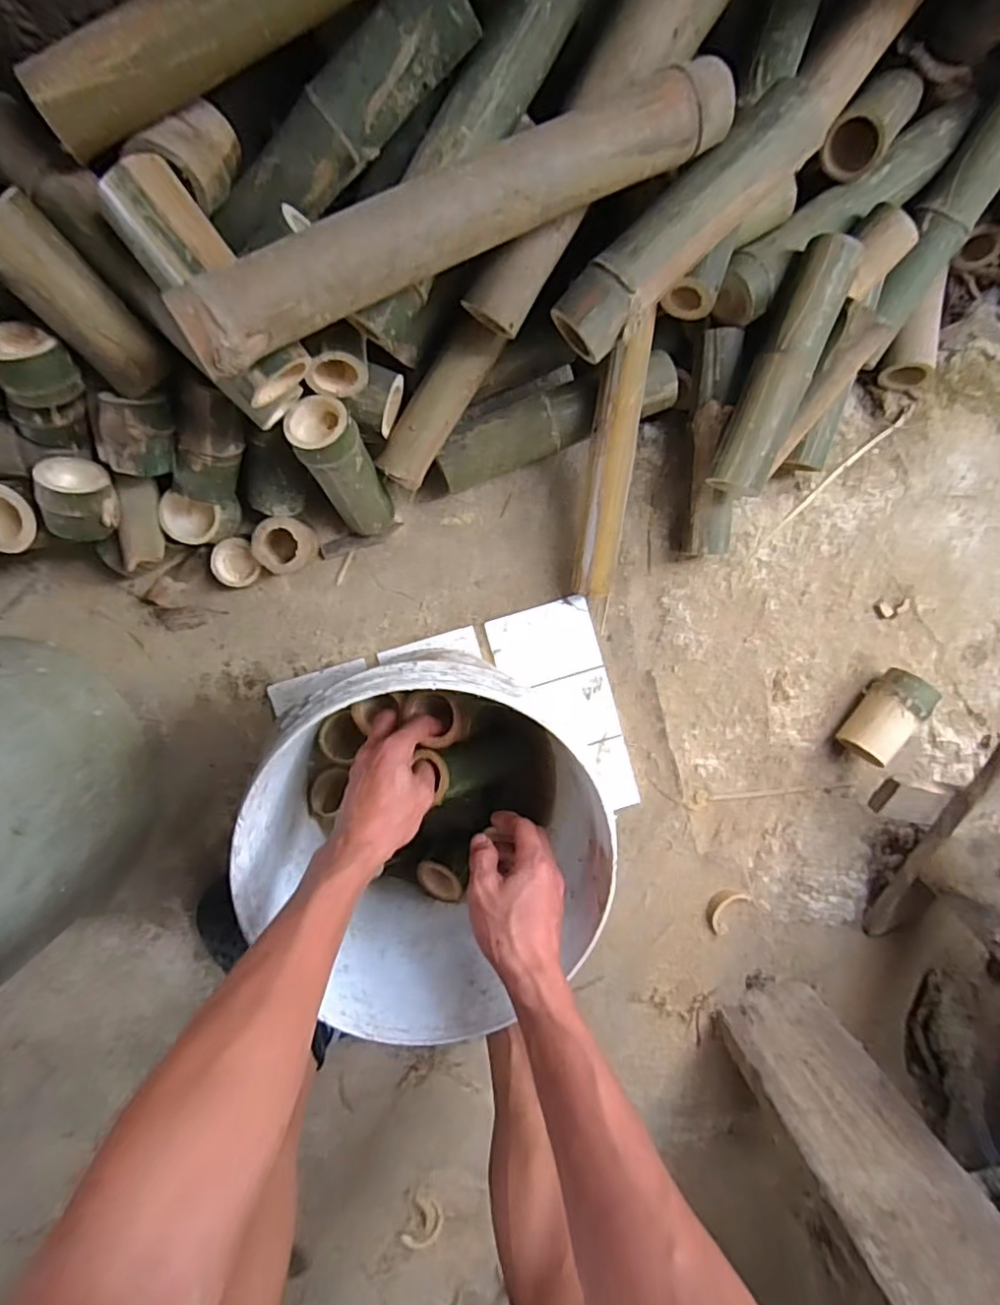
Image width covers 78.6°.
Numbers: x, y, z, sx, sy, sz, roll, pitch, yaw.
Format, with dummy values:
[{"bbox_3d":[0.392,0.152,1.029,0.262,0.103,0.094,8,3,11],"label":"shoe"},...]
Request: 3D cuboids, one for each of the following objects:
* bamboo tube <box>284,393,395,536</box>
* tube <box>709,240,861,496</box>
[{"bbox_3d":[-0.164,-0.190,0.659,0.064,0.178,0.052,-32,62,-5],"label":"bamboo tube"},{"bbox_3d":[0.322,-0.318,0.691,0.068,0.056,0.282,19,98,-7],"label":"tube"}]

